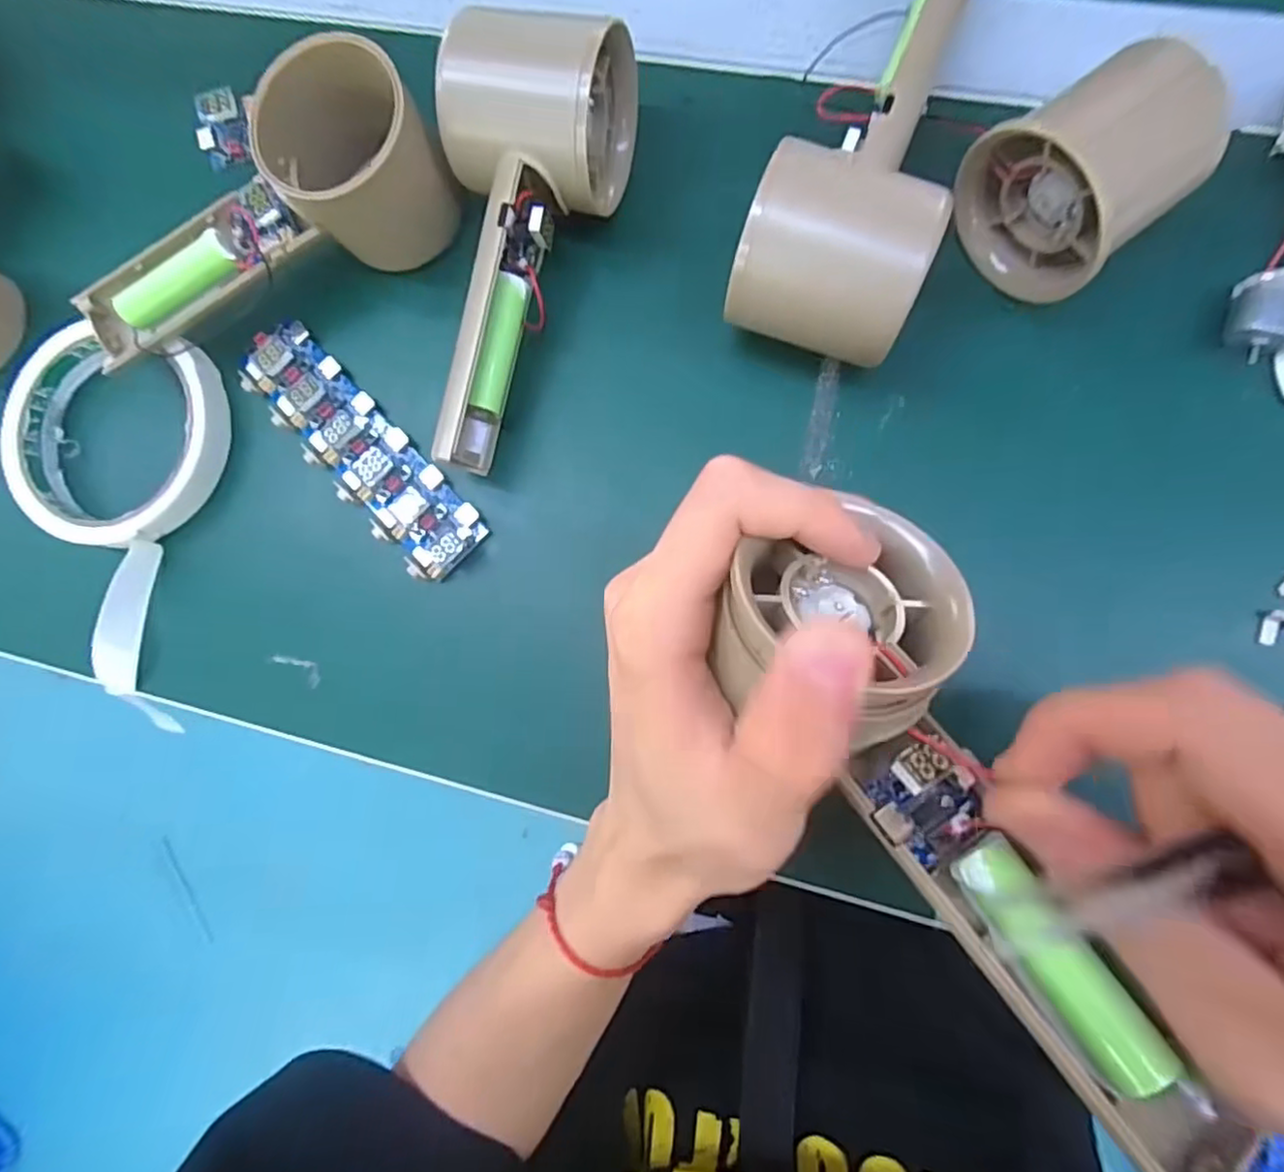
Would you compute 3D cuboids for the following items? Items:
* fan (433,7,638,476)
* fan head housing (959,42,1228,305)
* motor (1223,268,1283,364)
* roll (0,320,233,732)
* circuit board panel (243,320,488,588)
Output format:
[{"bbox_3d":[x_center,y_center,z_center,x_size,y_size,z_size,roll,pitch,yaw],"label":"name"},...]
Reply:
[{"bbox_3d":[-0.050,-0.123,0.236,0.057,0.055,0.159,15,87,8],"label":"fan"},{"bbox_3d":[0.142,-0.134,0.211,0.055,0.052,0.057,-39,82,2],"label":"fan head housing"},{"bbox_3d":[0.209,-0.091,0.219,0.018,0.011,0.028,12,87,8],"label":"motor"},{"bbox_3d":[-0.223,-0.026,0.269,0.087,0.024,0.156,6,86,7],"label":"roll"},{"bbox_3d":[-0.114,-0.054,0.263,0.033,0.014,0.121,-44,82,2],"label":"circuit board panel"}]

